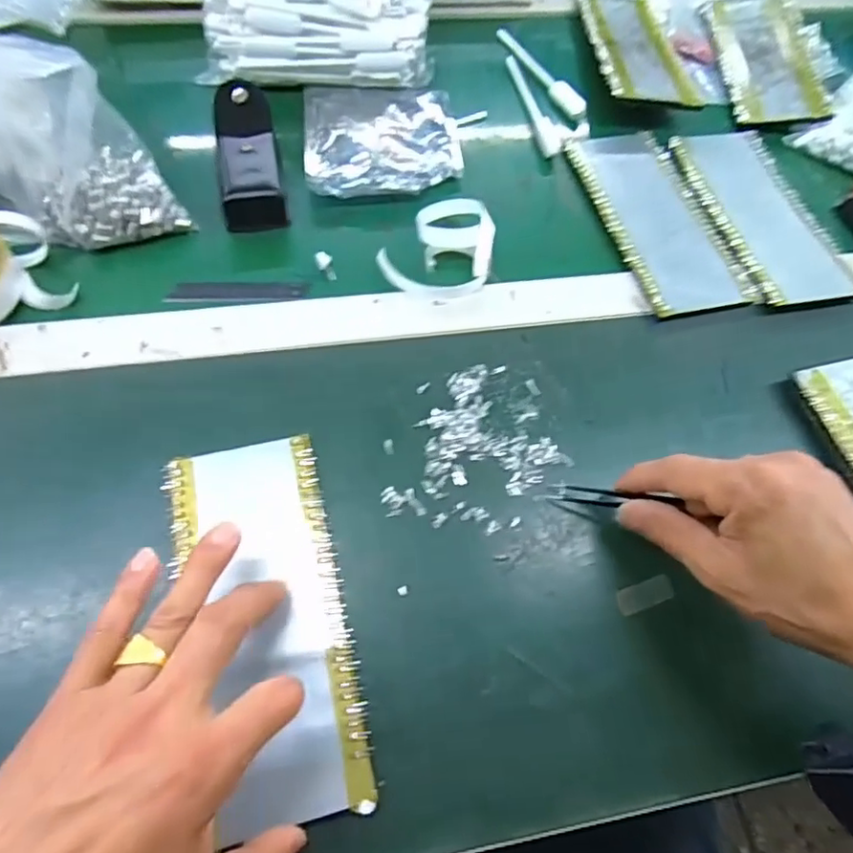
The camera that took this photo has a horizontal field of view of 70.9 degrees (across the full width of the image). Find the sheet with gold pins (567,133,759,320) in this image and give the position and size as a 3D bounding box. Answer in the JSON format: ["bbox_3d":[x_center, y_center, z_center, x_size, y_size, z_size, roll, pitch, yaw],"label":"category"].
[{"bbox_3d":[0.188,-0.177,0.494,0.088,0.009,0.204,-12,64,-10],"label":"sheet with gold pins"}]

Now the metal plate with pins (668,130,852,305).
[{"bbox_3d":[0.284,-0.184,0.507,0.089,0.005,0.195,-9,63,-9],"label":"metal plate with pins"}]

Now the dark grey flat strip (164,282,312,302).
[{"bbox_3d":[-0.135,-0.098,0.435,0.098,0.004,0.020,-3,62,-6],"label":"dark grey flat strip"}]

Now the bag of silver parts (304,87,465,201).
[{"bbox_3d":[-0.037,-0.245,0.509,0.129,0.016,0.135,-4,62,-6],"label":"bag of silver parts"}]

